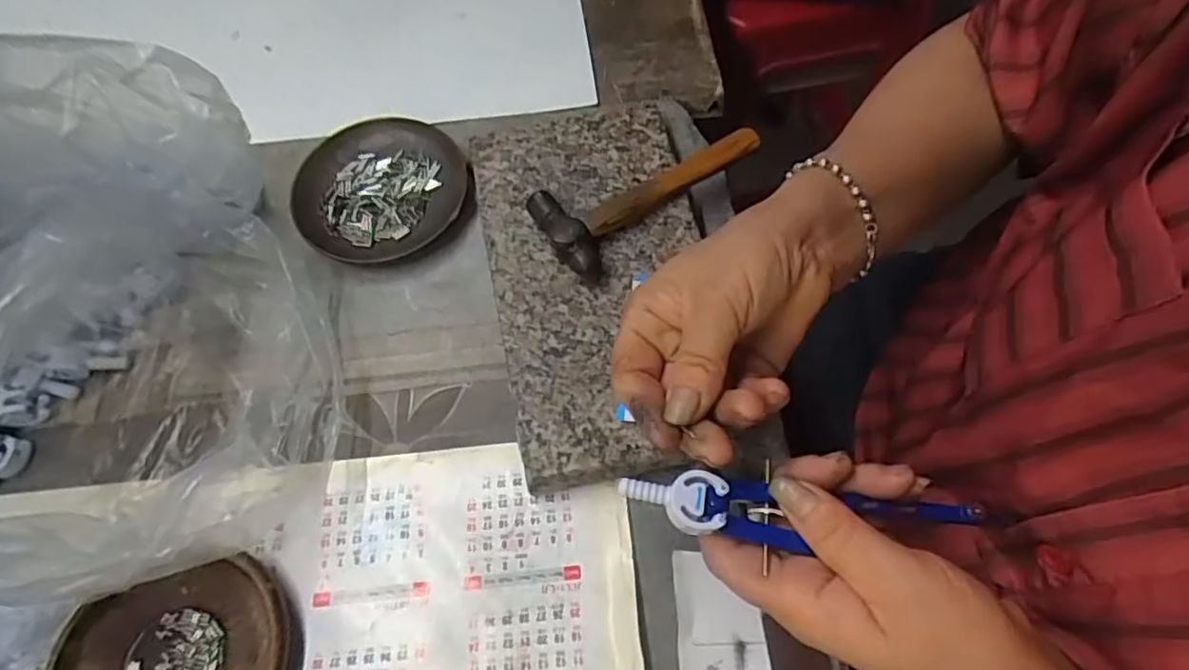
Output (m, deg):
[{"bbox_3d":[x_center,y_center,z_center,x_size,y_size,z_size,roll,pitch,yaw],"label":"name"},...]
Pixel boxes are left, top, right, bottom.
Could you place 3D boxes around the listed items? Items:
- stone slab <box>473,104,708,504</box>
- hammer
[{"bbox_3d":[0.004,-0.036,0.391,0.130,0.023,0.245,-12,67,-2],"label":"stone slab"},{"bbox_3d":[0.039,-0.091,0.389,0.150,0.022,0.062,-29,68,-9],"label":"hammer"}]

